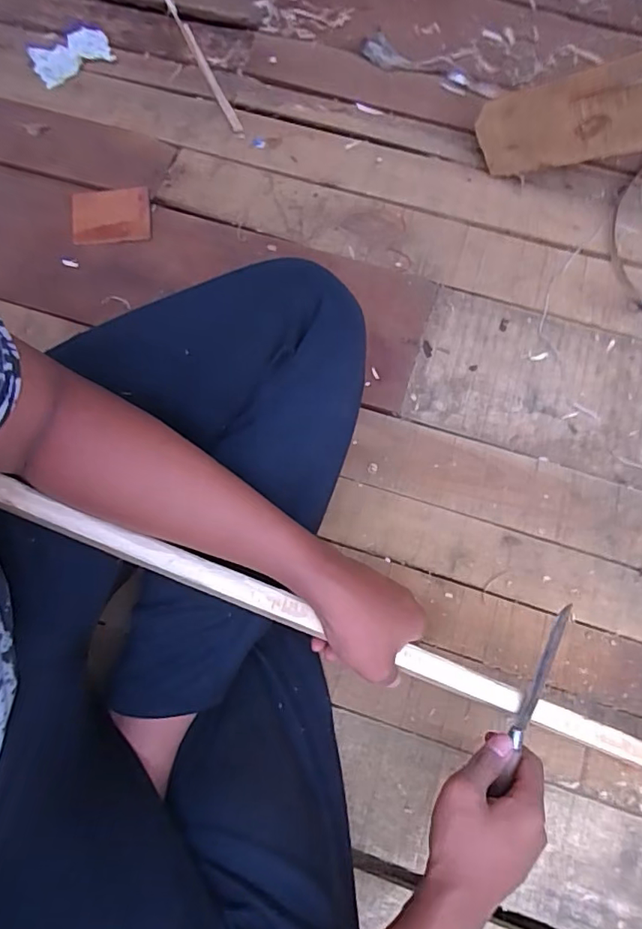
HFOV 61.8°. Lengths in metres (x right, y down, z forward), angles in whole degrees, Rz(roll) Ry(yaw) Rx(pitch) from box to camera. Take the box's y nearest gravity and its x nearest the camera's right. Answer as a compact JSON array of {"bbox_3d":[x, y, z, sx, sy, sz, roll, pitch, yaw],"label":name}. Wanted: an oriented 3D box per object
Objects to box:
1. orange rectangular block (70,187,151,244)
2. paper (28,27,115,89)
[{"bbox_3d":[-0.288,-0.340,0.735,0.106,0.011,0.087,-3,71,-1],"label":"orange rectangular block"},{"bbox_3d":[-0.383,-0.631,0.822,0.116,0.023,0.078,-29,74,-9],"label":"paper"}]

